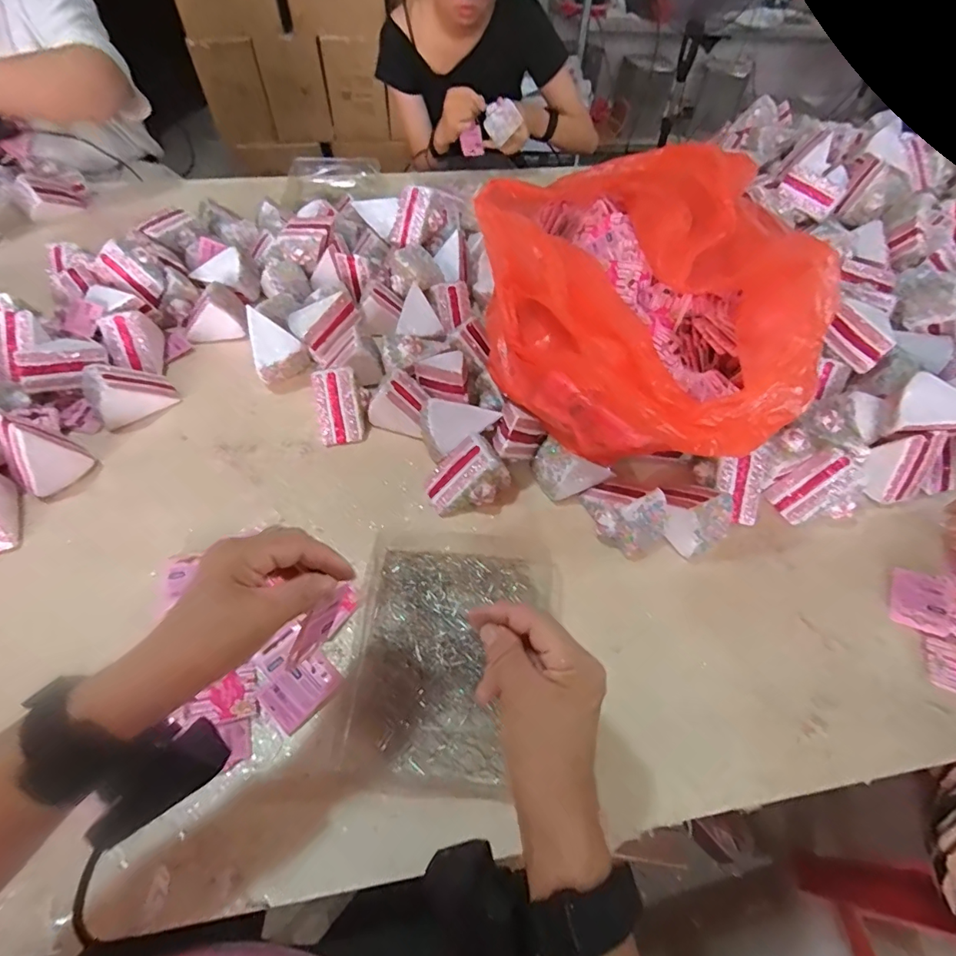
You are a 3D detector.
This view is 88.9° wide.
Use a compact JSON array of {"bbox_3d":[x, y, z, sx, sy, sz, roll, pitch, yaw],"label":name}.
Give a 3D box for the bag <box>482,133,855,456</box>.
[{"bbox_3d":[0.149,-0.211,0.558,0.283,0.187,0.476,2,52,-1],"label":"bag"}]

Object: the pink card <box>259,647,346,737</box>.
[{"bbox_3d":[-0.154,0.185,0.427,0.043,0.005,0.060,41,61,13],"label":"pink card"}]

